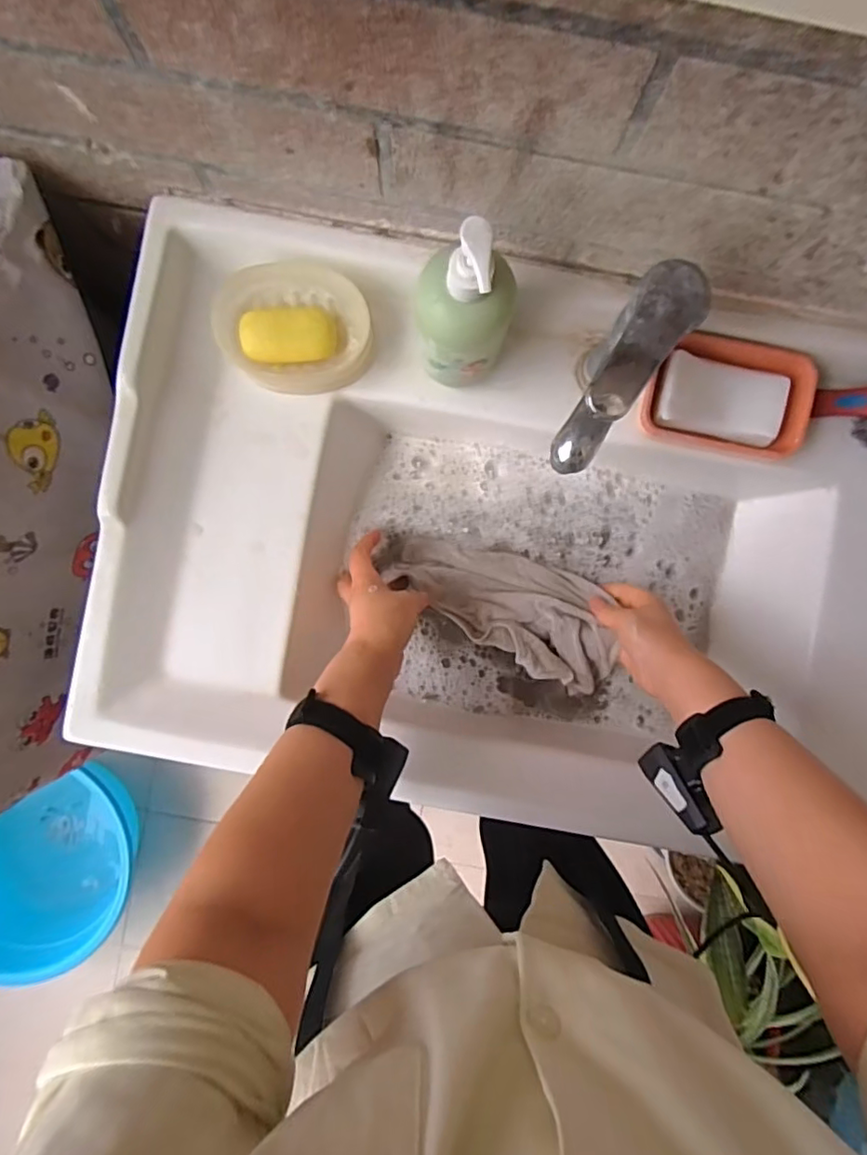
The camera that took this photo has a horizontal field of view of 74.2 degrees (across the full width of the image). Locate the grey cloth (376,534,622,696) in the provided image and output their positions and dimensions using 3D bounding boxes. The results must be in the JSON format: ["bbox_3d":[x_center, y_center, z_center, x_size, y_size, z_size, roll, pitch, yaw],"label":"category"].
[{"bbox_3d":[0.072,0.020,0.581,0.246,0.065,0.100,29,90,9],"label":"grey cloth"}]

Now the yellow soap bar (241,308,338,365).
[{"bbox_3d":[-0.123,-0.208,0.495,0.076,0.029,0.045,-7,91,-1],"label":"yellow soap bar"}]

